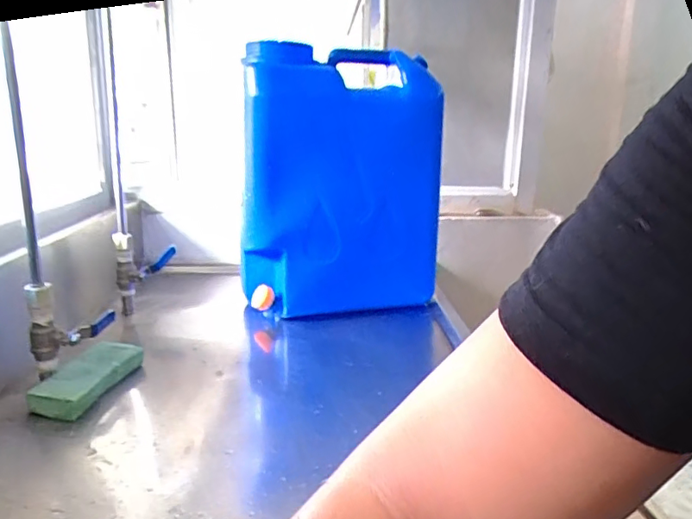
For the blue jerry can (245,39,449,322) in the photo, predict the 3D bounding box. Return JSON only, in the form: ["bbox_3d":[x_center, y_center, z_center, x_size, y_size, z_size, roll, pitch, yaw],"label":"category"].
[{"bbox_3d":[-0.009,-0.109,0.879,0.313,0.419,0.132,-7,17,-30],"label":"blue jerry can"}]

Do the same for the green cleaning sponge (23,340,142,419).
[{"bbox_3d":[-0.306,0.141,0.652,0.064,0.034,0.151,4,15,8],"label":"green cleaning sponge"}]

